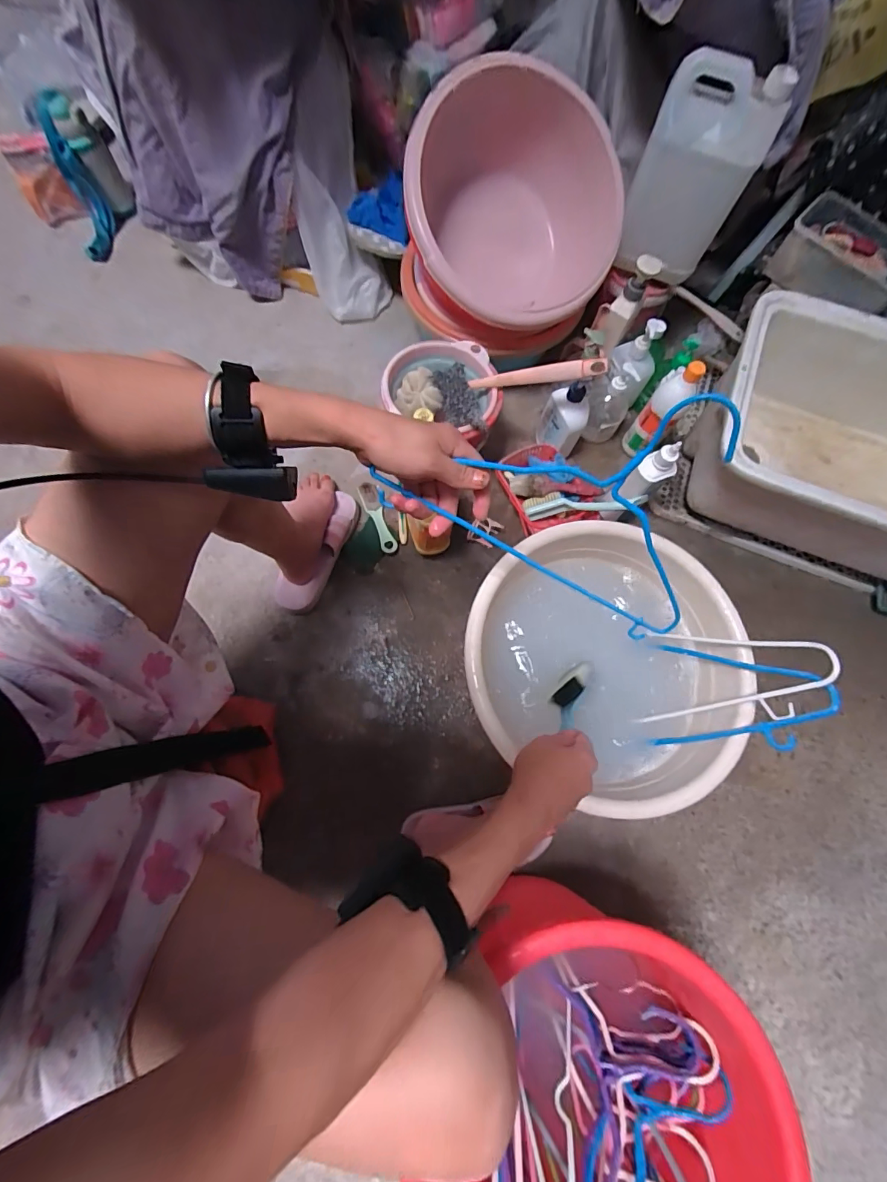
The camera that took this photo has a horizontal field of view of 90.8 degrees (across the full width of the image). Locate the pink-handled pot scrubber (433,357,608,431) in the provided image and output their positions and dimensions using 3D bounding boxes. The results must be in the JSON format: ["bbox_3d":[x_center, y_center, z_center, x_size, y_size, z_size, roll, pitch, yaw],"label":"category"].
[{"bbox_3d":[0.121,-0.337,0.717,0.270,0.050,0.100,-6,74,13],"label":"pink-handled pot scrubber"}]

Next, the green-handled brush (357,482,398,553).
[{"bbox_3d":[-0.123,-0.137,0.822,0.032,0.018,0.142,-21,75,-9],"label":"green-handled brush"}]

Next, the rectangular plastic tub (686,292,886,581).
[{"bbox_3d":[0.762,-0.226,0.772,0.587,0.191,0.379,22,74,4],"label":"rectangular plastic tub"}]

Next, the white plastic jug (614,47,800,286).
[{"bbox_3d":[0.403,-0.669,0.724,0.170,0.235,0.117,18,73,3],"label":"white plastic jug"}]

